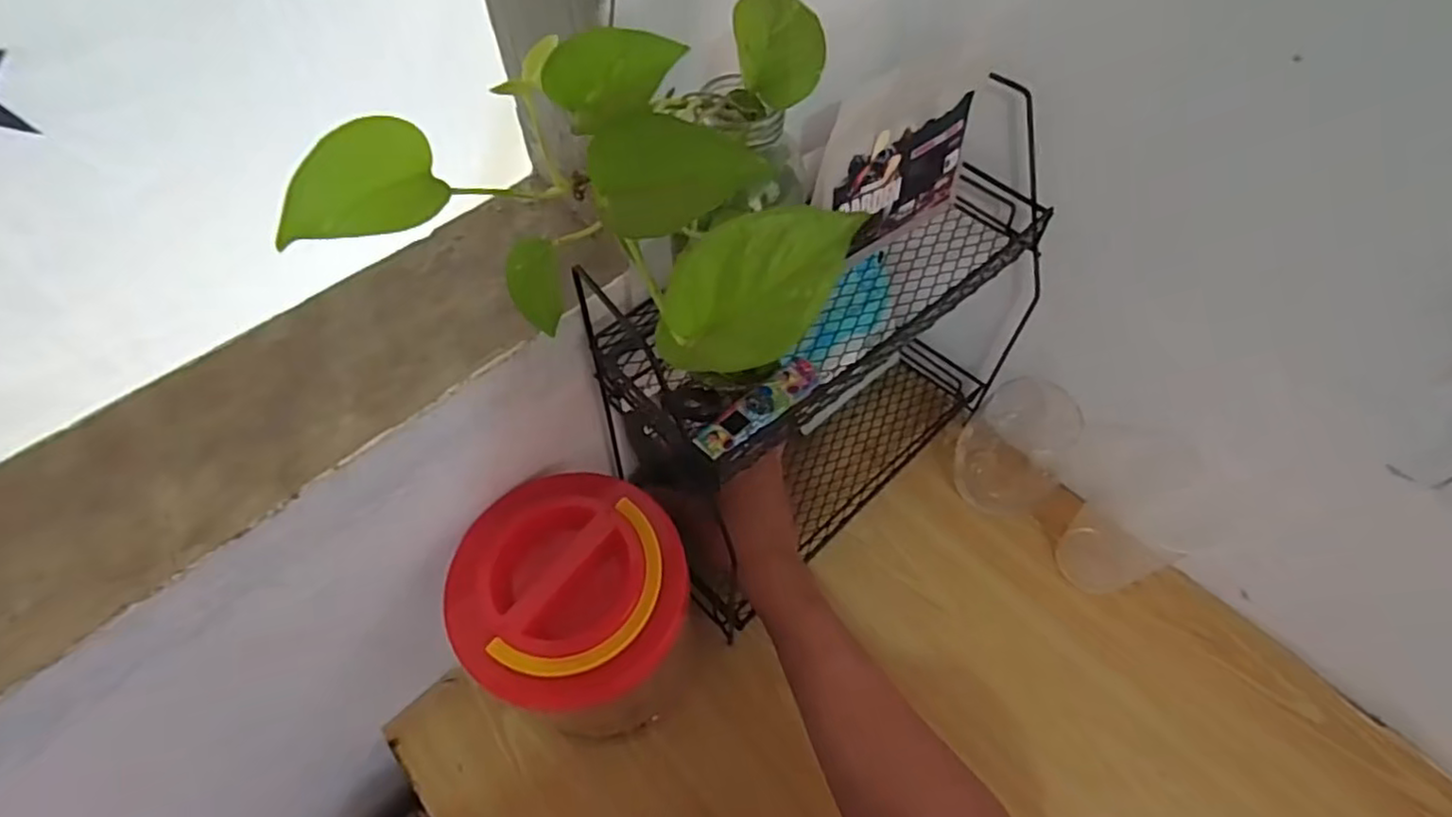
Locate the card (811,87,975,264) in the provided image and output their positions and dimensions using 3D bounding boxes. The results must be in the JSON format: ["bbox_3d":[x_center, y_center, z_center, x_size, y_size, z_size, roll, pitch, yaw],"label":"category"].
[{"bbox_3d":[0.110,-0.152,0.441,0.133,0.120,0.010,-33,57,-18],"label":"card"}]

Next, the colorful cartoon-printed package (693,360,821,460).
[{"bbox_3d":[0.019,-0.001,0.398,0.086,0.007,0.022,-35,62,-23],"label":"colorful cartoon-printed package"}]

